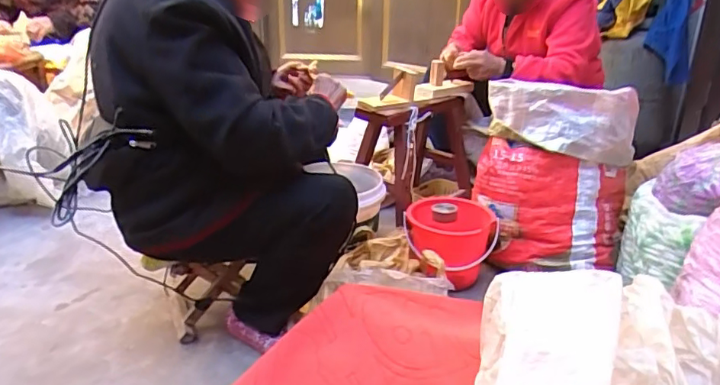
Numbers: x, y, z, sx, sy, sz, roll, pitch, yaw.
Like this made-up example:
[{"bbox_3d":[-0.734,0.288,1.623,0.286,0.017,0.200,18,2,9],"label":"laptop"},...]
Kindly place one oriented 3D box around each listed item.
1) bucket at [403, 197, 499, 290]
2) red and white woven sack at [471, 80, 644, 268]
[{"bbox_3d":[0.235,0.127,1.411,0.226,0.161,0.226,0,23,0],"label":"bucket"},{"bbox_3d":[0.502,-0.049,1.419,0.377,0.411,0.289,9,24,20],"label":"red and white woven sack"}]

